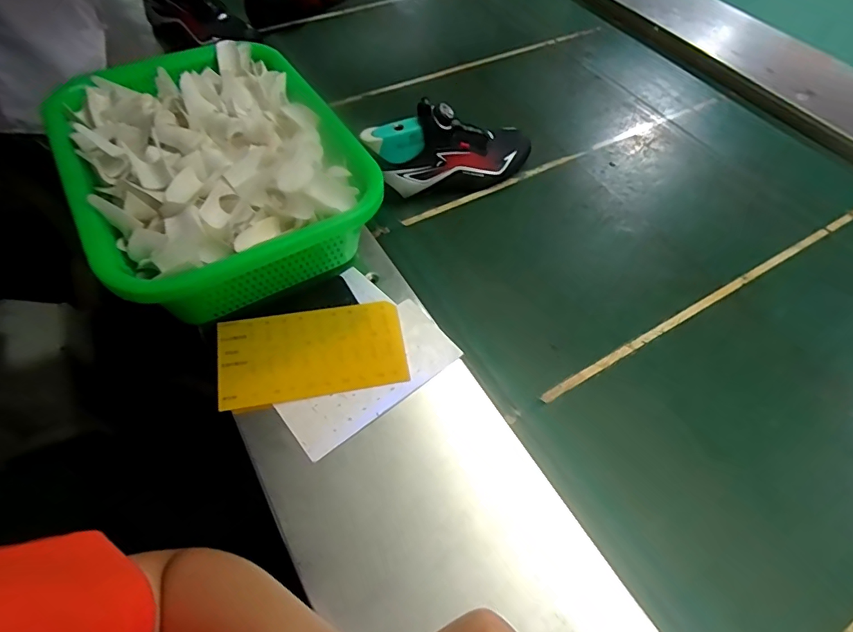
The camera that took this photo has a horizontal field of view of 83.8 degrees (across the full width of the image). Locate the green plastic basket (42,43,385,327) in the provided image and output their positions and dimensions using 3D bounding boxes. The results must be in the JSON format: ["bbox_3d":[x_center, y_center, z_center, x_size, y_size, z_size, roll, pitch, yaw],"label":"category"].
[{"bbox_3d":[-0.253,-0.173,0.588,0.291,0.143,0.385,-27,62,-21],"label":"green plastic basket"}]

